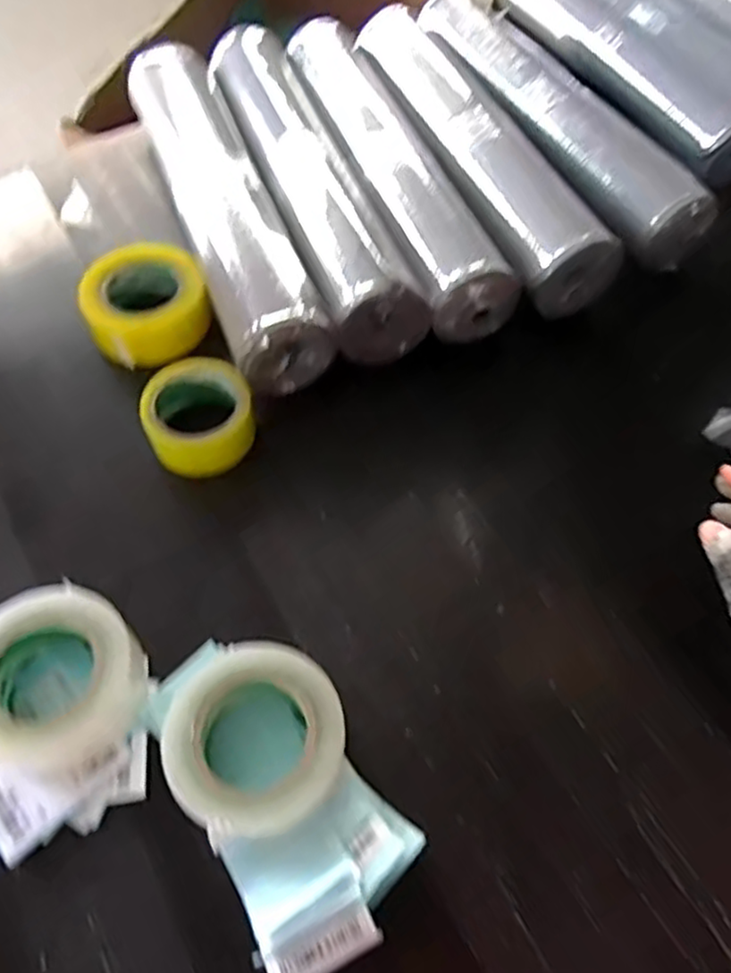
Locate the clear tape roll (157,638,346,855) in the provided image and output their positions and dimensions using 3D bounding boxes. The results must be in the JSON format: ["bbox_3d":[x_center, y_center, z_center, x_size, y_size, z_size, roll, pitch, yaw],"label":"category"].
[{"bbox_3d":[-0.077,0.181,0.494,0.123,0.049,0.119,1,59,-1],"label":"clear tape roll"}]

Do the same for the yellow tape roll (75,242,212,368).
[{"bbox_3d":[-0.224,-0.184,0.714,0.122,0.055,0.129,1,59,-1],"label":"yellow tape roll"}]

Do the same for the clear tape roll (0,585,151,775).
[{"bbox_3d":[-0.229,0.137,0.504,0.119,0.069,0.117,1,59,-1],"label":"clear tape roll"}]

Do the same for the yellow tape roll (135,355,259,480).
[{"bbox_3d":[-0.152,-0.063,0.640,0.098,0.048,0.098,1,59,-1],"label":"yellow tape roll"}]

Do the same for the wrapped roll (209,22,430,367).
[{"bbox_3d":[-0.070,-0.356,0.796,0.105,0.079,0.506,-17,61,-11],"label":"wrapped roll"}]

